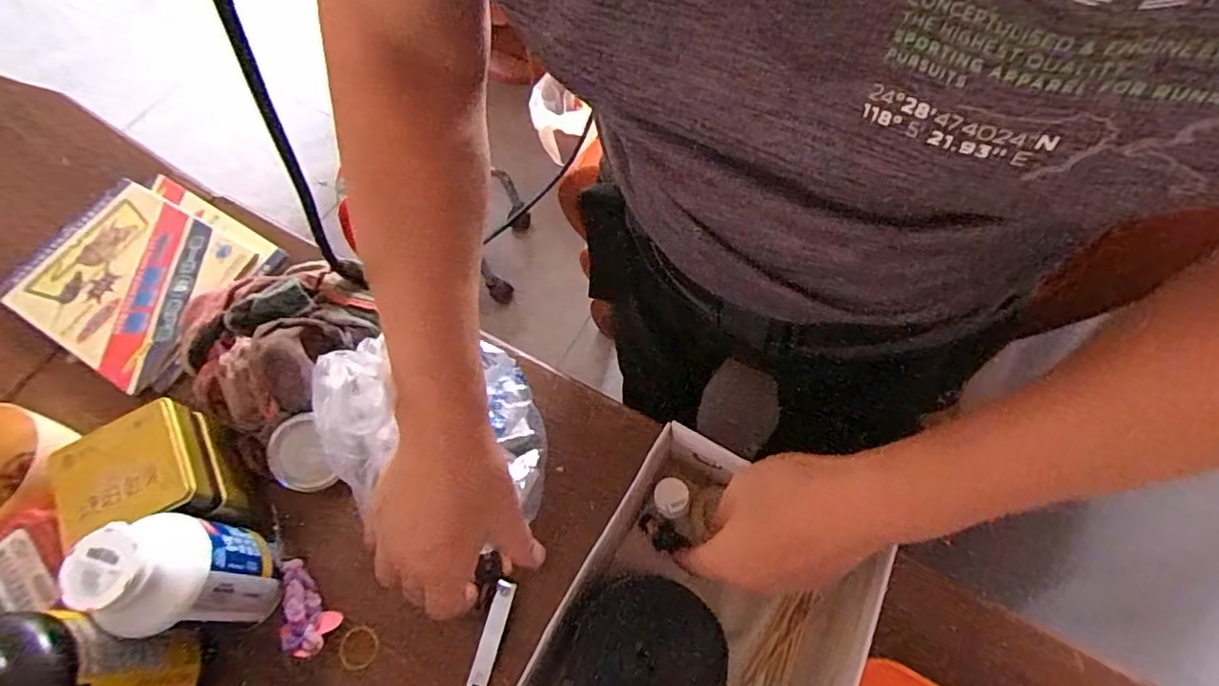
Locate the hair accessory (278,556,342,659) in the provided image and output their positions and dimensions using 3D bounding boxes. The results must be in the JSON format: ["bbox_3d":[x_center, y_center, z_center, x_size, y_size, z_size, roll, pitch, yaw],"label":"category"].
[{"bbox_3d":[-0.227,0.196,0.438,0.028,0.032,0.077,-29,50,-11],"label":"hair accessory"}]

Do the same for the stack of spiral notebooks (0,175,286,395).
[{"bbox_3d":[-0.467,-0.070,0.581,0.220,0.015,0.186,28,68,16],"label":"stack of spiral notebooks"}]

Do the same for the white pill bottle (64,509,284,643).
[{"bbox_3d":[-0.285,0.155,0.392,0.064,0.119,0.073,-1,63,3],"label":"white pill bottle"}]

